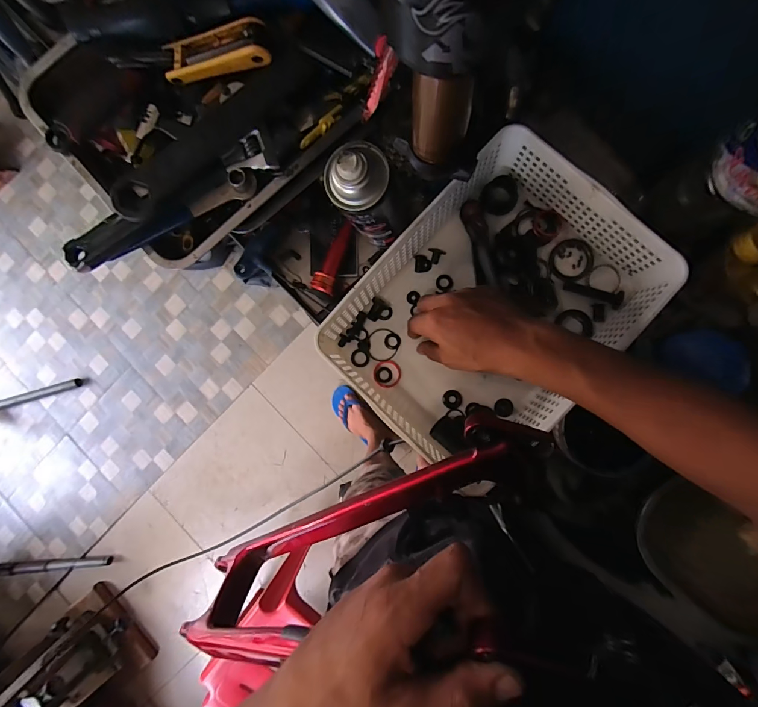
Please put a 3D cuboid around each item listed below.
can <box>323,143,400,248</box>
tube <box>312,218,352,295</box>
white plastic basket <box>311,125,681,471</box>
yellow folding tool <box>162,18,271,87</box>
[{"bbox_3d":[-0.015,-0.157,0.388,0.058,0.163,0.049,-15,89,6],"label":"can"},{"bbox_3d":[-0.061,-0.125,0.477,0.027,0.022,0.095,17,92,5],"label":"tube"},{"bbox_3d":[0.124,-0.050,0.417,0.243,0.076,0.320,42,94,4],"label":"white plastic basket"},{"bbox_3d":[-0.181,-0.332,0.407,0.129,0.032,0.038,0,89,17],"label":"yellow folding tool"}]

